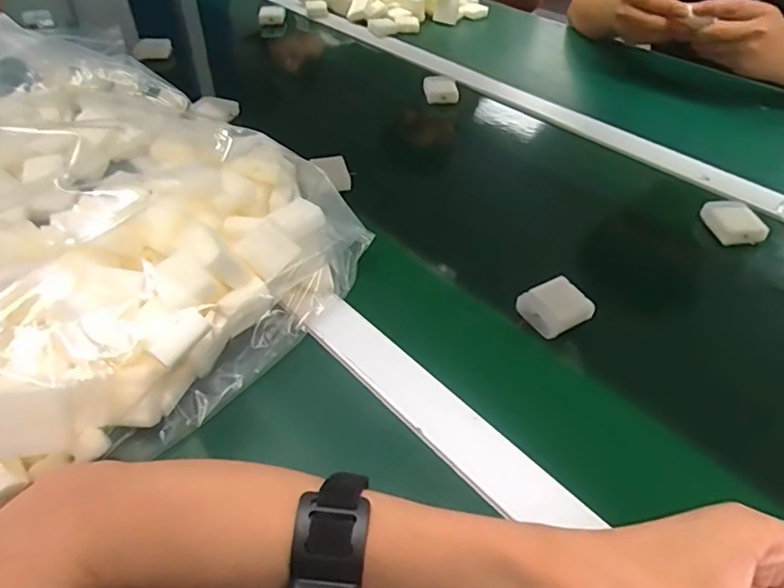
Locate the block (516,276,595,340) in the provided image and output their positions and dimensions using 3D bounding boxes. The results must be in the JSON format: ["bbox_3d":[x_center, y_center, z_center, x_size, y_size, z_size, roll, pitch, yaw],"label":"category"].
[{"bbox_3d":[0.132,0.010,0.457,0.047,0.020,0.041,-20,47,-20],"label":"block"}]

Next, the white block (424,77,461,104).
[{"bbox_3d":[0.066,-0.273,0.757,0.045,0.019,0.048,-2,44,-2],"label":"white block"}]

